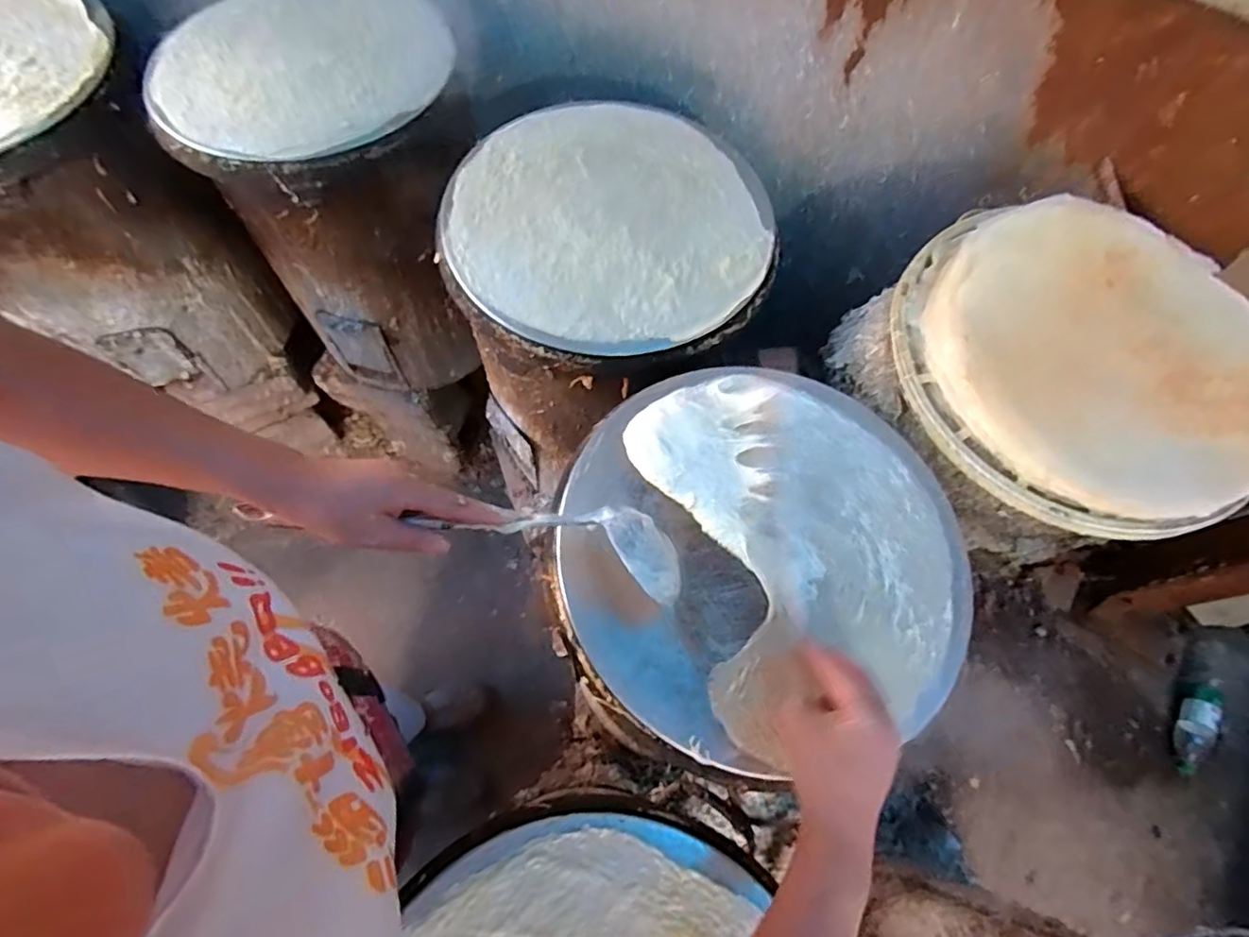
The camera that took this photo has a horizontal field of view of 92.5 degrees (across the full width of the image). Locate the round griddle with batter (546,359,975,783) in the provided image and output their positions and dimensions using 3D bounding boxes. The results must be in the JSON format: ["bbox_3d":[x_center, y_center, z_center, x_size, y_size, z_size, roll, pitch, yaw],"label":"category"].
[{"bbox_3d":[0.127,0.060,0.539,0.361,0.040,0.349,1,67,-3],"label":"round griddle with batter"}]

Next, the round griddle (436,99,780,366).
[{"bbox_3d":[-0.011,-0.286,0.691,0.368,0.024,0.370,1,67,-3],"label":"round griddle"}]

